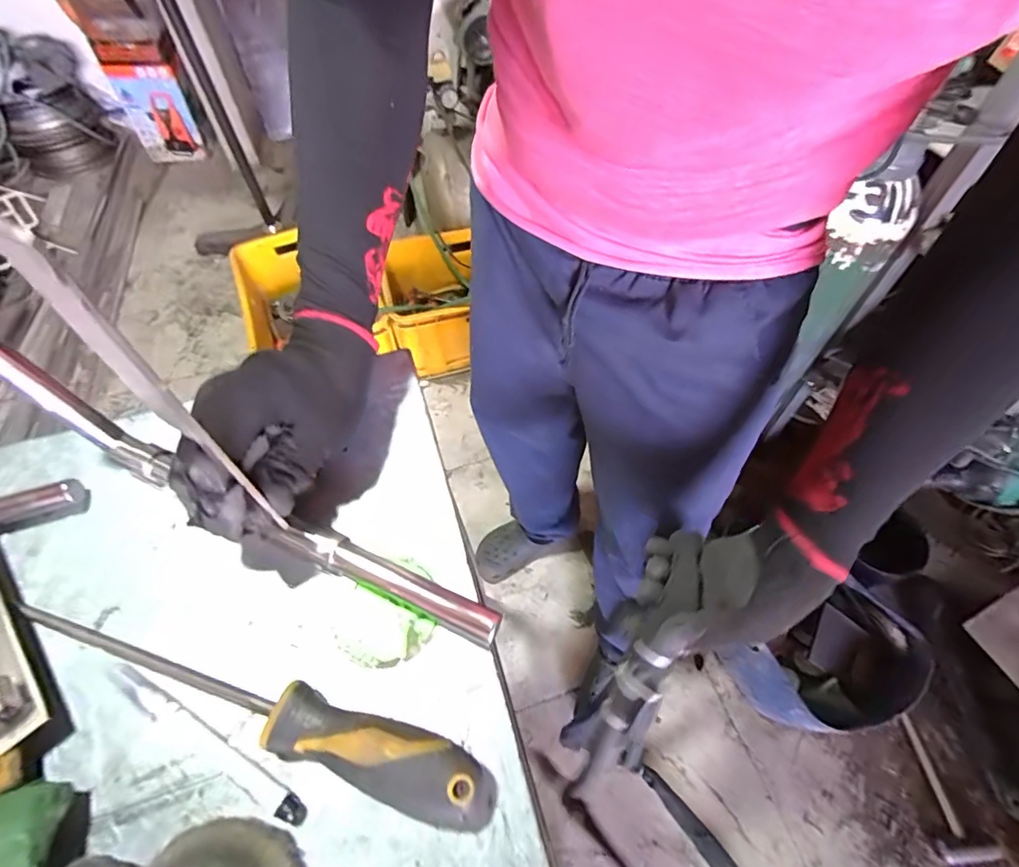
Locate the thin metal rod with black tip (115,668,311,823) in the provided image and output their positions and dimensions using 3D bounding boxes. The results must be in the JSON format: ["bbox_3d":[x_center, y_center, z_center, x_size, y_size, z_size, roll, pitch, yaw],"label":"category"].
[{"bbox_3d":[-0.160,0.162,0.257,0.130,0.010,0.013,24,59,16],"label":"thin metal rod with black tip"}]

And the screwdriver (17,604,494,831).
[{"bbox_3d":[-0.146,0.139,0.261,0.285,0.031,0.031,15,57,11],"label":"screwdriver"}]

